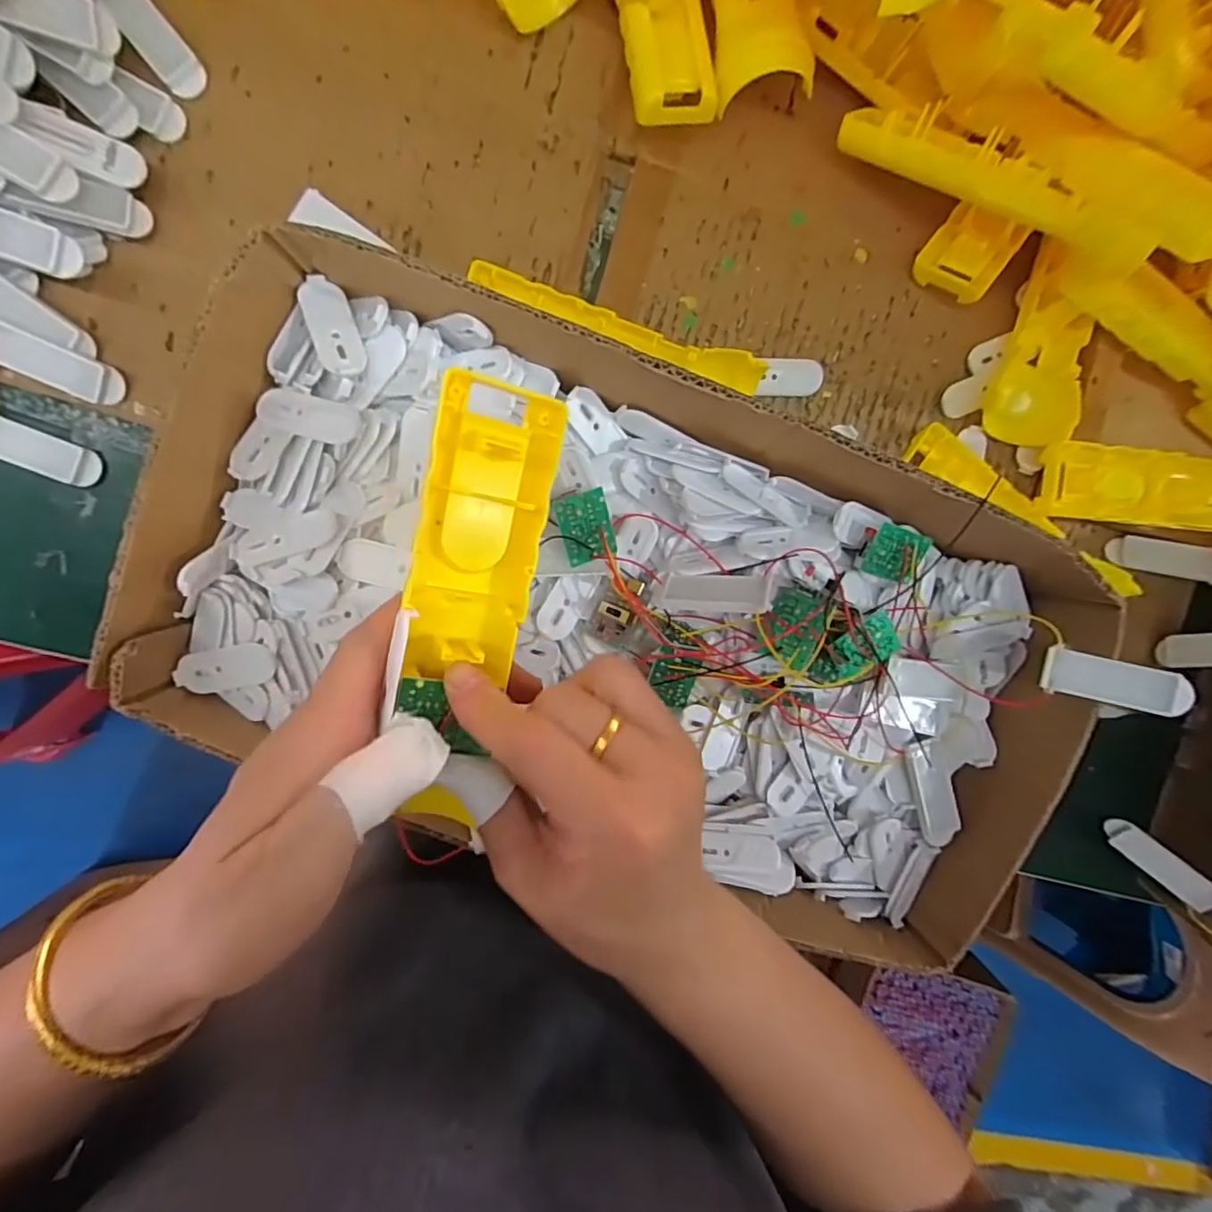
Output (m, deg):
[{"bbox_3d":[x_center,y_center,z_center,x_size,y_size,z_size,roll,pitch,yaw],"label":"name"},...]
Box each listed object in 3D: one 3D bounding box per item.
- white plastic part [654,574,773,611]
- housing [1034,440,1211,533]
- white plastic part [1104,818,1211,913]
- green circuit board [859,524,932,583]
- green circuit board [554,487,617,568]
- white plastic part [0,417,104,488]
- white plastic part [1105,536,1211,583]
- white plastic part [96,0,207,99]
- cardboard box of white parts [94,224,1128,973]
[{"bbox_3d":[0.054,-0.007,0.285,0.055,0.024,0.017,2,94,22],"label":"white plastic part"},{"bbox_3d":[0.333,-0.067,0.339,0.155,0.028,0.048,3,93,-8],"label":"housing"},{"bbox_3d":[0.336,0.156,0.345,0.060,0.010,0.022,43,132,26],"label":"white plastic part"},{"bbox_3d":[0.146,-0.026,0.288,0.032,0.005,0.026,13,109,-16],"label":"green circuit board"},{"bbox_3d":[-0.008,-0.039,0.285,0.028,0.007,0.035,-18,118,-10],"label":"green circuit board"},{"bbox_3d":[-0.294,-0.080,0.297,0.062,0.011,0.022,21,91,-8],"label":"white plastic part"},{"bbox_3d":[0.350,-0.030,0.355,0.059,0.013,0.021,12,92,6],"label":"white plastic part"},{"bbox_3d":[-0.224,-0.282,0.280,0.021,0.008,0.060,-40,98,-3],"label":"white plastic part"},{"bbox_3d":[0.017,0.009,0.288,0.420,0.090,0.234,20,91,-8],"label":"cardboard box of white parts"}]

